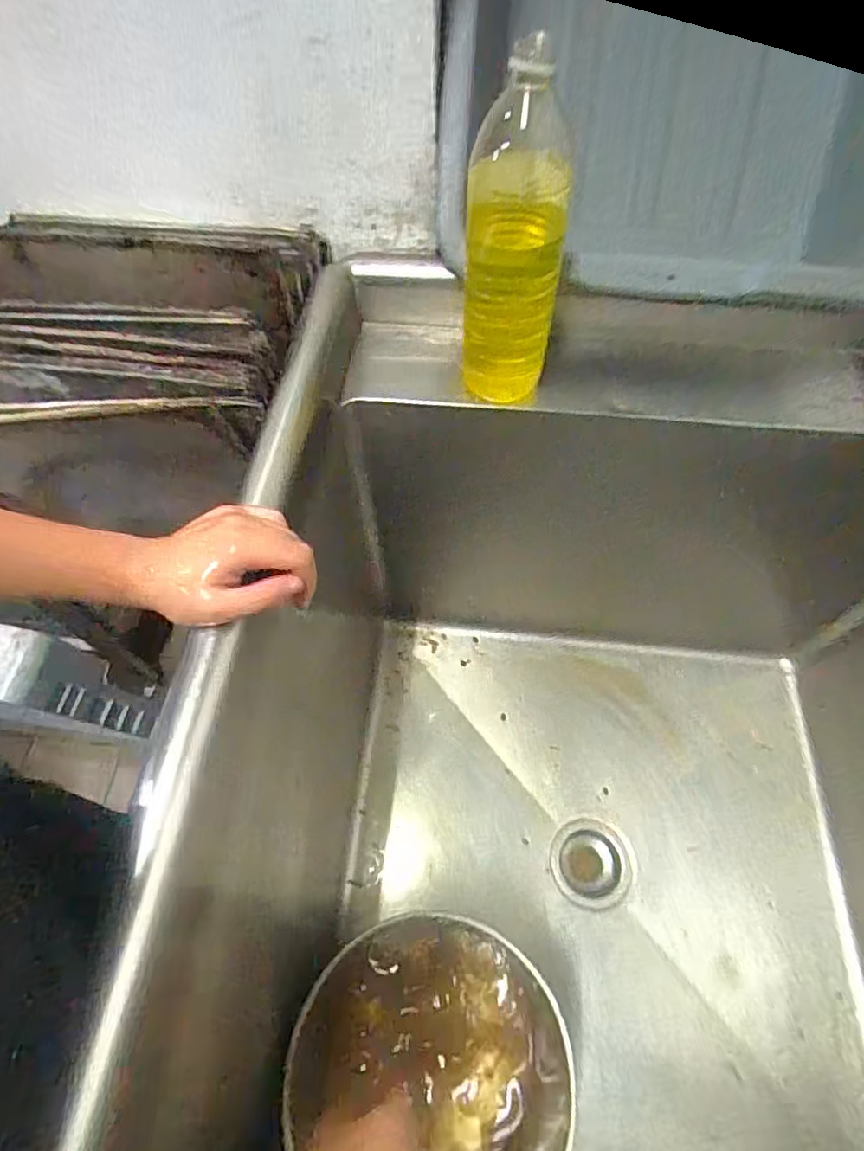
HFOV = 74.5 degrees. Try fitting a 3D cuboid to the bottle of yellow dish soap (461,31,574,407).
[{"bbox_3d":[0.066,-0.269,0.471,0.078,0.244,0.082,4,60,3],"label":"bottle of yellow dish soap"}]

